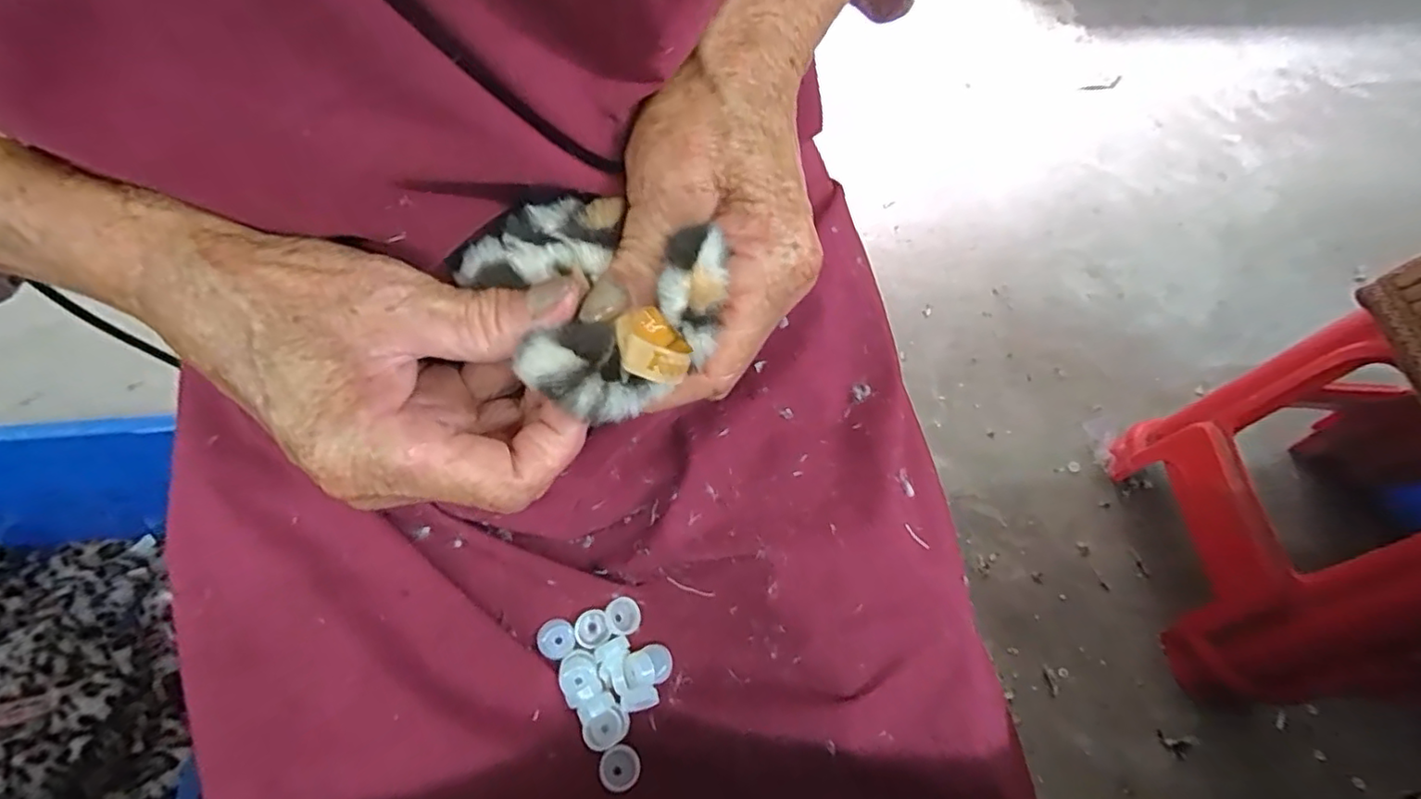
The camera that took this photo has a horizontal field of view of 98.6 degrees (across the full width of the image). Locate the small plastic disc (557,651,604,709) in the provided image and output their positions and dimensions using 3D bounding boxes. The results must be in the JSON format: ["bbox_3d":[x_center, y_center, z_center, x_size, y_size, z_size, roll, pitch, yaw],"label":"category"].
[{"bbox_3d":[-0.059,0.124,0.273,0.017,0.004,0.022,-23,61,-16],"label":"small plastic disc"}]

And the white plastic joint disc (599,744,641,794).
[{"bbox_3d":[-0.039,0.157,0.260,0.016,0.007,0.017,-1,59,1],"label":"white plastic joint disc"}]

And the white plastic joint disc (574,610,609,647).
[{"bbox_3d":[-0.055,0.107,0.284,0.015,0.006,0.016,1,57,-1],"label":"white plastic joint disc"}]

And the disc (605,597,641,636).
[{"bbox_3d":[-0.041,0.101,0.286,0.015,0.006,0.016,1,57,-1],"label":"disc"}]

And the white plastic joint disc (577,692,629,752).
[{"bbox_3d":[-0.047,0.140,0.266,0.019,0.006,0.021,-25,61,-17],"label":"white plastic joint disc"}]

